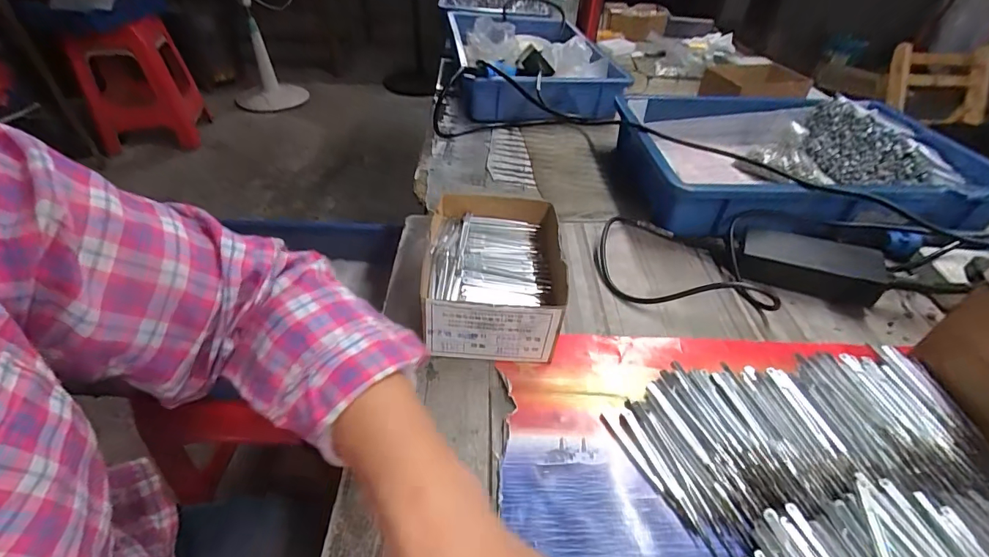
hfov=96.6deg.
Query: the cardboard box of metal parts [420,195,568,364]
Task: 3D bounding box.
[{"bbox_3d":[-0.001,-0.004,0.427,0.121,0.071,0.159,1,42,-2],"label":"cardboard box of metal parts"}]

